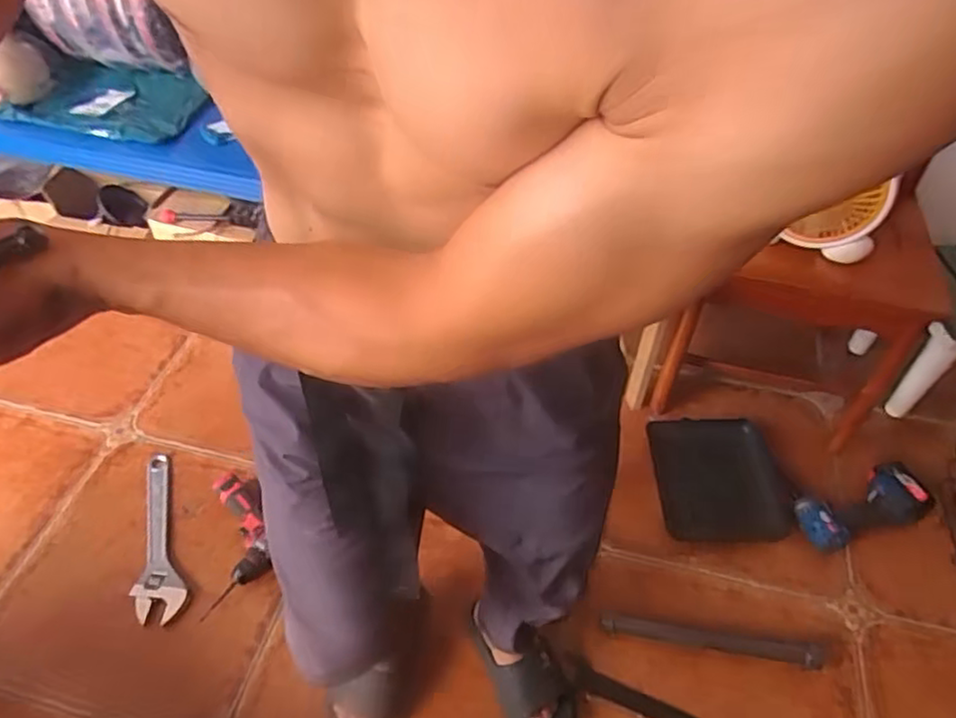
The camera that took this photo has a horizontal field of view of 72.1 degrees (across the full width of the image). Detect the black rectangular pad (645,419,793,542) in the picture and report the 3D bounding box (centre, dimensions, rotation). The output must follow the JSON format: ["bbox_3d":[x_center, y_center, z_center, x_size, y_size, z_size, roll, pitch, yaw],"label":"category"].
[{"bbox_3d":[0.494,0.242,1.370,0.249,0.032,0.296,2,48,0],"label":"black rectangular pad"}]

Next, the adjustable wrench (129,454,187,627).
[{"bbox_3d":[-0.619,0.337,1.257,0.084,0.031,0.354,-16,50,-16],"label":"adjustable wrench"}]

